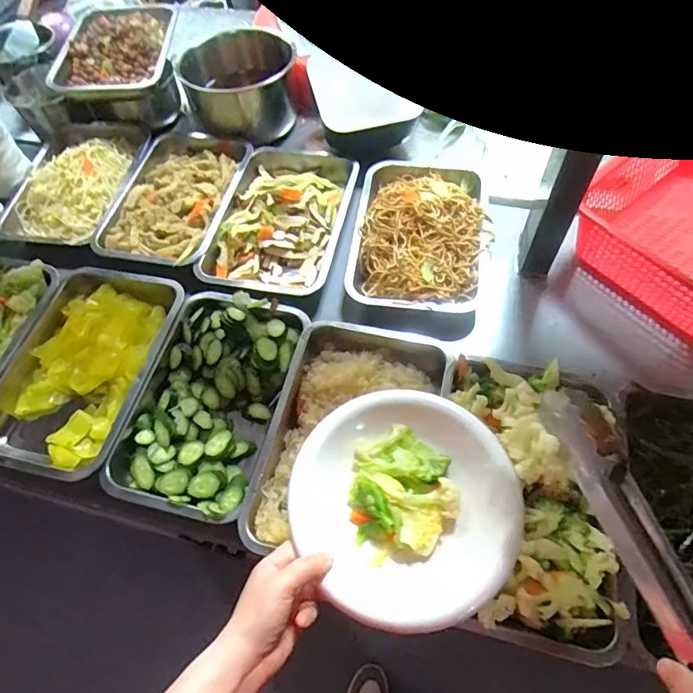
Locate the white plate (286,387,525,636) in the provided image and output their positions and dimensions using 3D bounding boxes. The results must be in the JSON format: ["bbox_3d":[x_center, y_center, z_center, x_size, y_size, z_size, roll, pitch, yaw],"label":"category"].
[{"bbox_3d":[0.054,0.149,0.450,0.205,0.047,0.204,-2,59,3],"label":"white plate"}]

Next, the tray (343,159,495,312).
[{"bbox_3d":[0.117,-0.190,0.716,0.200,0.073,0.304,7,61,7],"label":"tray"}]

